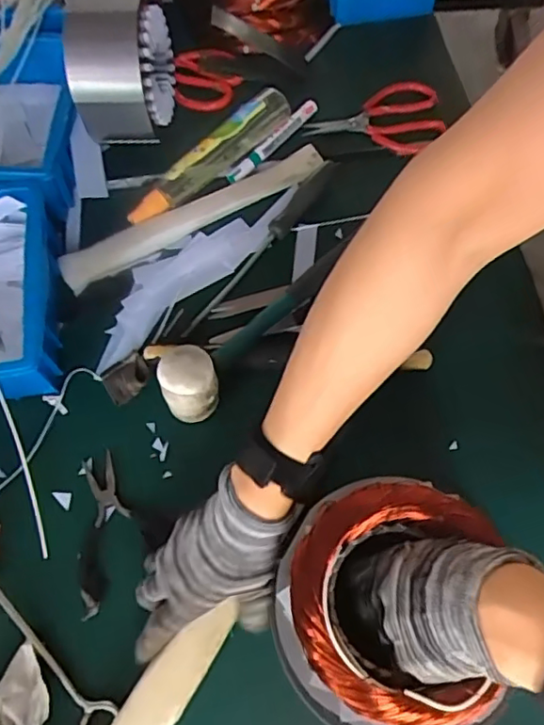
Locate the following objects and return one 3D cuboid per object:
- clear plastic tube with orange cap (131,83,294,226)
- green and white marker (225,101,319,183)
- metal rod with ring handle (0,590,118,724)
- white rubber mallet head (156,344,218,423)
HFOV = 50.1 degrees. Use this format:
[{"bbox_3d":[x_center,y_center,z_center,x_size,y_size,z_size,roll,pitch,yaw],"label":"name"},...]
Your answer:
[{"bbox_3d":[-0.068,-0.222,0.636,0.042,0.040,0.218,41,74,19],"label":"clear plastic tube with orange cap"},{"bbox_3d":[0.002,-0.250,0.655,0.019,0.013,0.145,37,73,18],"label":"green and white marker"},{"bbox_3d":[-0.187,0.216,0.466,0.031,0.010,0.184,-39,70,-13],"label":"metal rod with ring handle"},{"bbox_3d":[-0.071,0.020,0.513,0.046,0.074,0.044,-1,66,3],"label":"white rubber mallet head"}]

